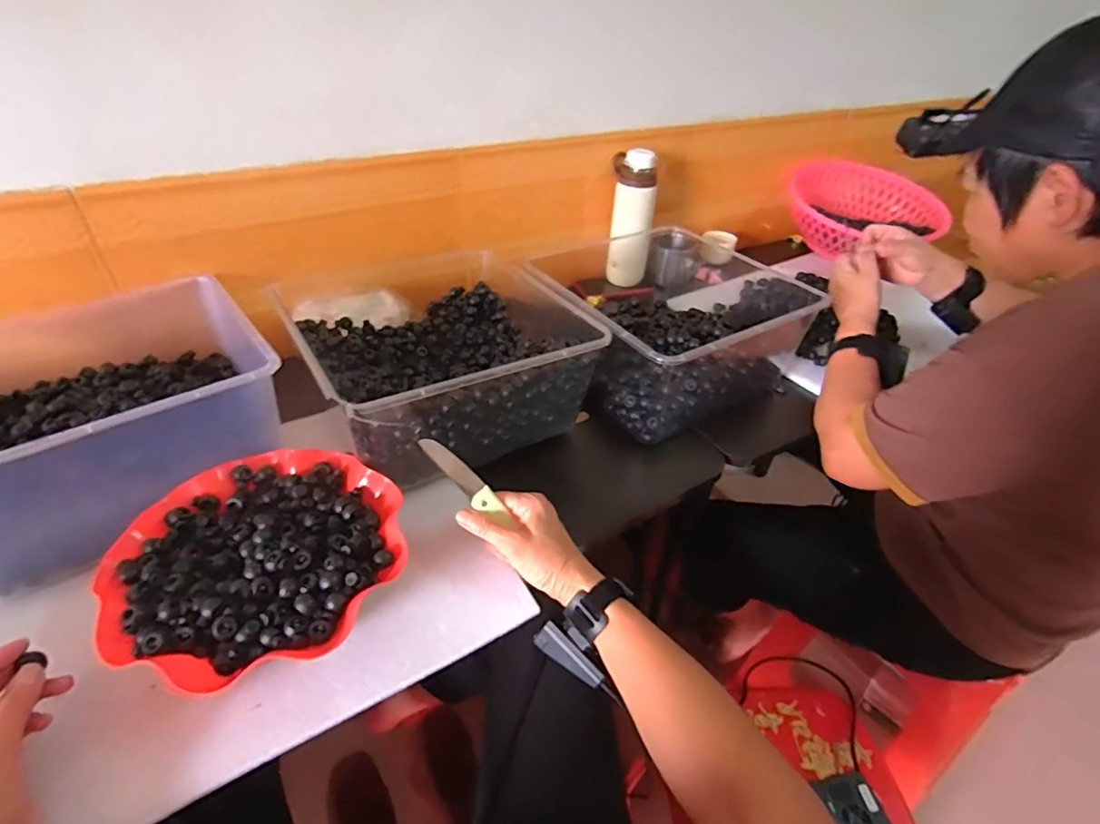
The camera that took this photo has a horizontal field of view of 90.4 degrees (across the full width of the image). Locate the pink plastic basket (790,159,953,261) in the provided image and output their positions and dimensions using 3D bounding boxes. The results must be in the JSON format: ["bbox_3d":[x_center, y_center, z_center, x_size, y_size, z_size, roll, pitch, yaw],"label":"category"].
[{"bbox_3d":[0.645,-0.409,1.116,0.309,0.113,0.260,-5,39,-9],"label":"pink plastic basket"}]

